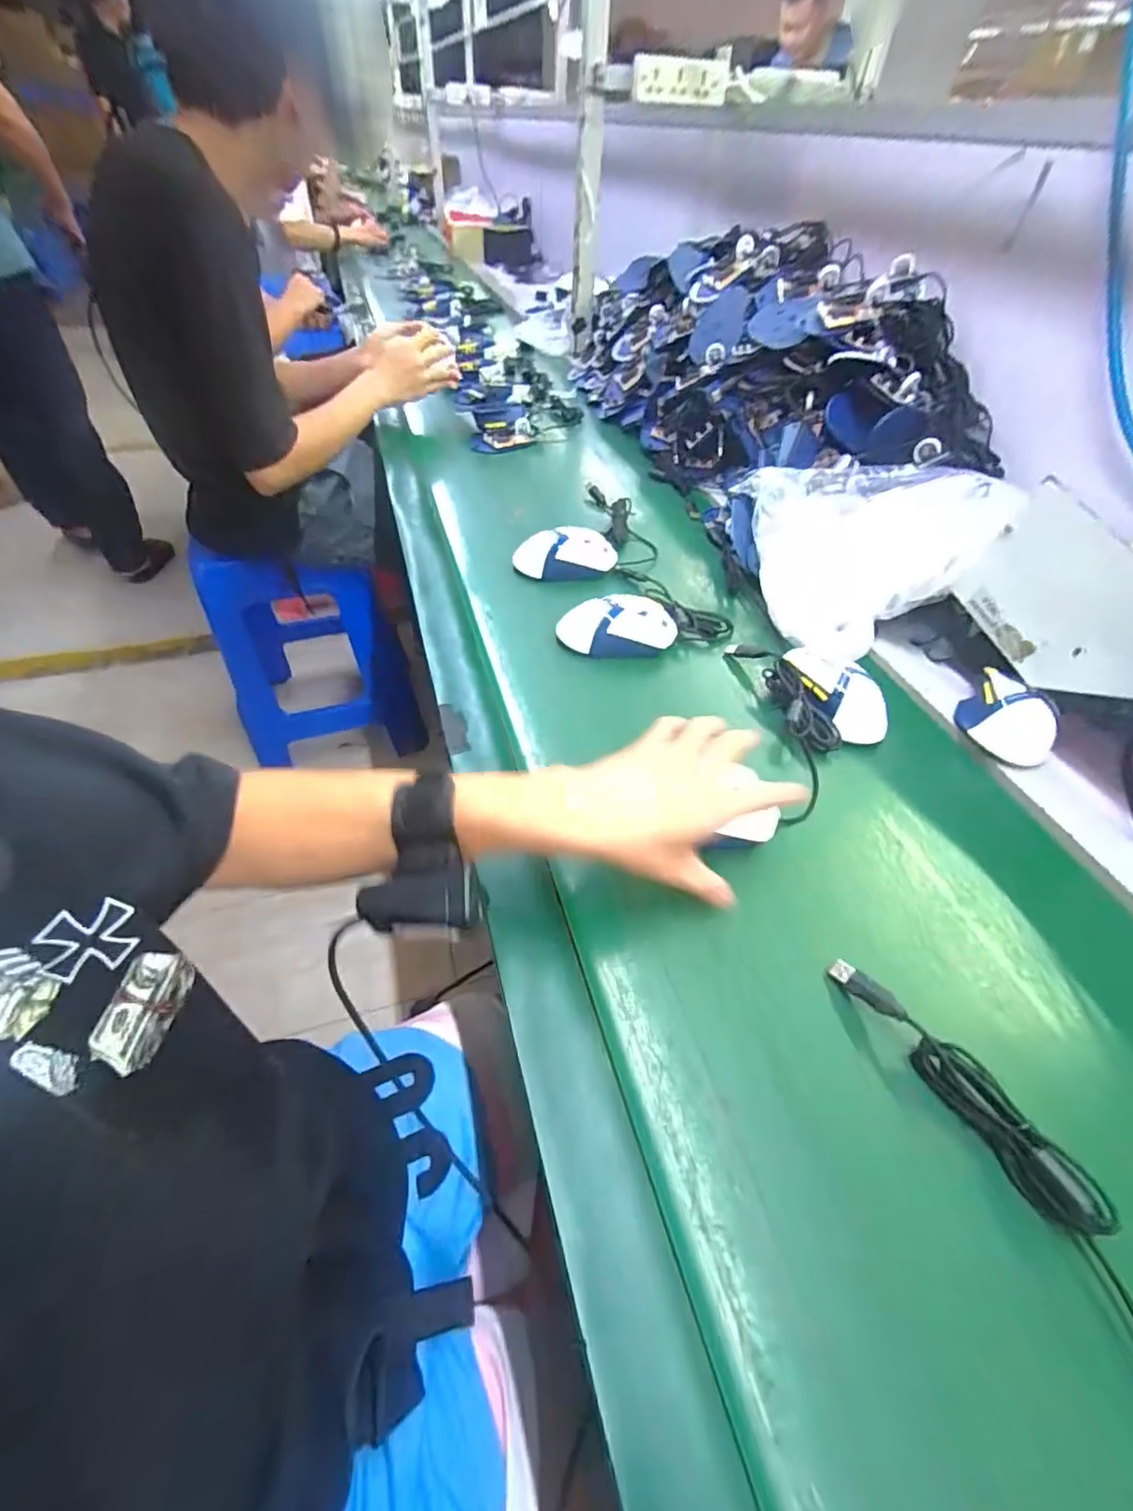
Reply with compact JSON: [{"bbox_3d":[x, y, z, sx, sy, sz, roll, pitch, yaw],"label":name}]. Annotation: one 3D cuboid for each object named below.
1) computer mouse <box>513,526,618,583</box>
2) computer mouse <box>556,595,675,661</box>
[{"bbox_3d":[0.001,-0.242,0.684,0.126,0.040,0.057,-7,54,-7],"label":"computer mouse"},{"bbox_3d":[0.053,-0.140,0.591,0.126,0.040,0.059,0,50,-7],"label":"computer mouse"}]

